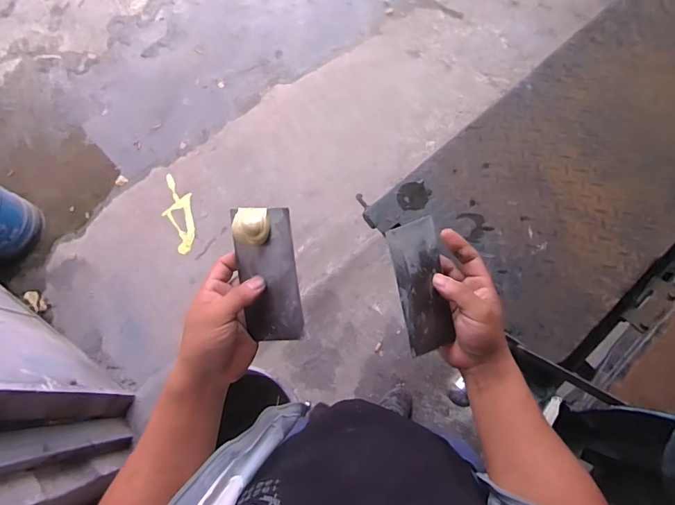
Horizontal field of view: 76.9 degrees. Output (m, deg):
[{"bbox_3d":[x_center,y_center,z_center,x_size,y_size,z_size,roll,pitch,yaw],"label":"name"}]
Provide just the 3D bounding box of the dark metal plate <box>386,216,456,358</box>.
[{"bbox_3d":[0.088,0.033,0.443,0.074,0.006,0.135,-4,83,-41],"label":"dark metal plate"}]

